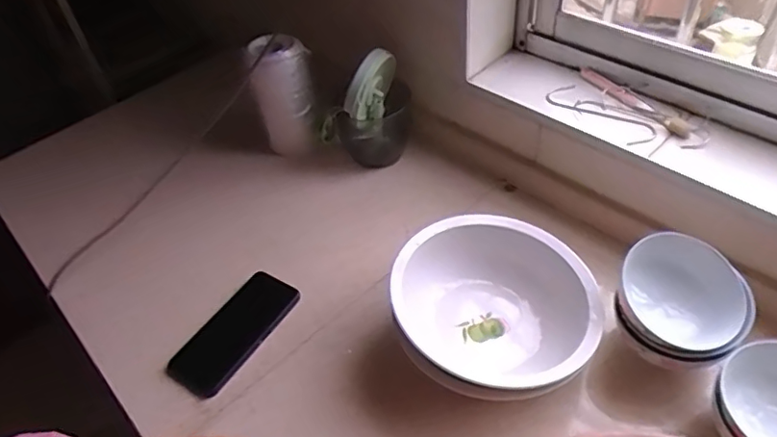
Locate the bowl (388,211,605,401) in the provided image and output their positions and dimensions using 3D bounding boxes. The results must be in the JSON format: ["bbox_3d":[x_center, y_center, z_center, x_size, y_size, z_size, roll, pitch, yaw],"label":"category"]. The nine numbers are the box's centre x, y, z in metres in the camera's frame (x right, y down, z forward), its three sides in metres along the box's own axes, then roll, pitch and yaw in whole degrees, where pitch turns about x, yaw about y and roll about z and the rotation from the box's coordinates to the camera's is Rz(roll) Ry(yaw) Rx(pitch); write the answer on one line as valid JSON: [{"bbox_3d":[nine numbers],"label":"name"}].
[{"bbox_3d":[0.125,0.106,0.629,0.230,0.105,0.221,-4,46,4],"label":"bowl"}]

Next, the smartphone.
[{"bbox_3d":[-0.193,0.142,0.697,0.077,0.007,0.170,27,57,21],"label":"smartphone"}]

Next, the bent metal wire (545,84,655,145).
[{"bbox_3d":[0.285,-0.140,0.743,0.046,0.010,0.155,-30,50,-20],"label":"bent metal wire"}]

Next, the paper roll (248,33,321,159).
[{"bbox_3d":[-0.161,-0.187,0.891,0.097,0.191,0.099,-4,46,4],"label":"paper roll"}]

